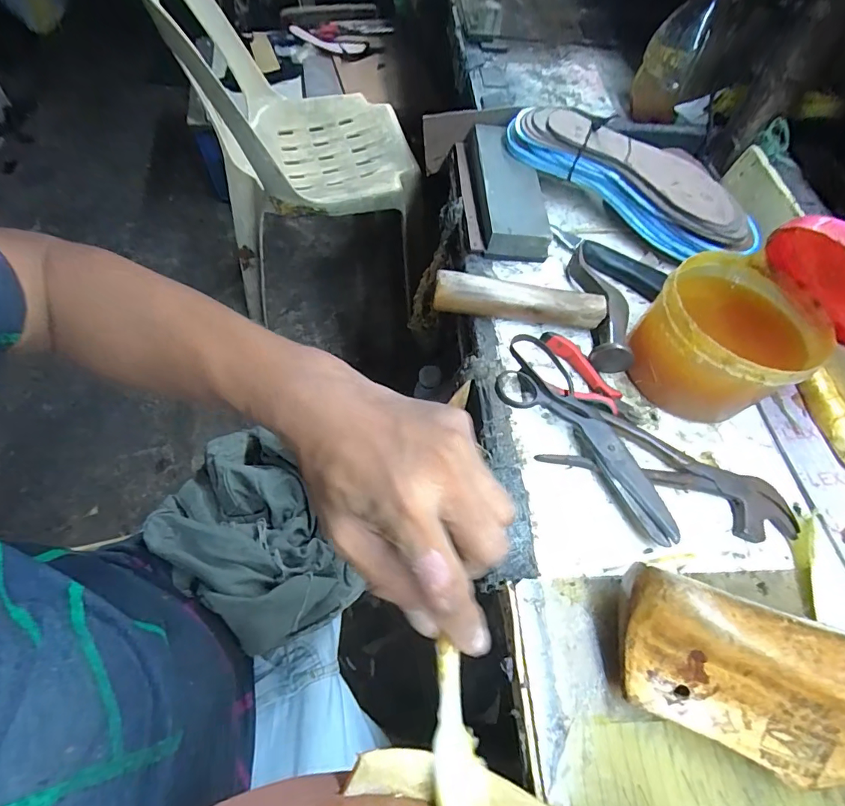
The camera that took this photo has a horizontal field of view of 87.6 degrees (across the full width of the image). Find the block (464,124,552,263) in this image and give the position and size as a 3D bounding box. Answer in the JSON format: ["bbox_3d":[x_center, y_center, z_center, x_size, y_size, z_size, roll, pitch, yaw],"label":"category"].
[{"bbox_3d":[0.089,-0.224,0.473,0.071,0.037,0.174,0,60,-4],"label":"block"}]

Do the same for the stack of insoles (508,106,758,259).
[{"bbox_3d":[0.216,-0.232,0.469,0.275,0.073,0.079,32,62,16],"label":"stack of insoles"}]

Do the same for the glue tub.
[{"bbox_3d":[0.241,-0.052,0.362,0.112,0.081,0.120,39,65,19],"label":"glue tub"}]

